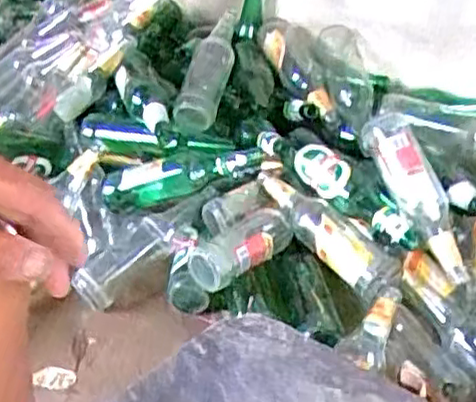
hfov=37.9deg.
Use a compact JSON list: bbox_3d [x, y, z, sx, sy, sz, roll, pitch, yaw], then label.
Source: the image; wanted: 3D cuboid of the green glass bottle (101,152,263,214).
[{"bbox_3d":[-0.095,-0.038,1.119,0.274,0.075,0.074,-11,34,26],"label":"green glass bottle"}]

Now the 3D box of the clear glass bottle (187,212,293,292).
[{"bbox_3d":[0.004,0.069,1.028,0.076,0.063,0.158,28,47,34],"label":"clear glass bottle"}]

